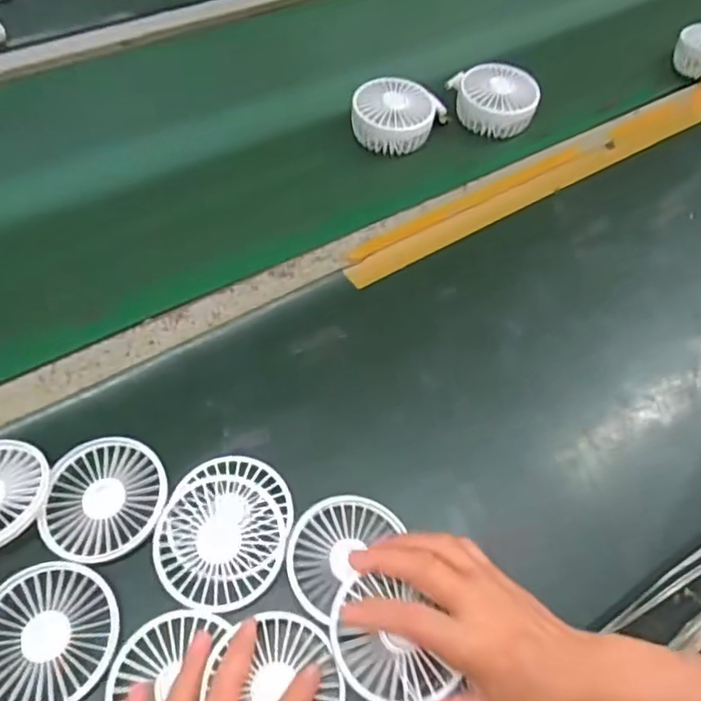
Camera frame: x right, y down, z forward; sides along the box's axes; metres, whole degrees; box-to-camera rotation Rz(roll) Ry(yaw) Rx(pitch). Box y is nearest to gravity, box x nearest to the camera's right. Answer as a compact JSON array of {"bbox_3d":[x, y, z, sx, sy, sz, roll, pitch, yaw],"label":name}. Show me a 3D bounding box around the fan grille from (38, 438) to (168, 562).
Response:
[{"bbox_3d":[-0.175,0.104,0.441,0.084,0.011,0.087,-4,58,-7],"label":"fan grille"}]

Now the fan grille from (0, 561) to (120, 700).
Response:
[{"bbox_3d":[-0.196,0.183,0.396,0.089,0.010,0.086,-7,59,-9],"label":"fan grille"}]

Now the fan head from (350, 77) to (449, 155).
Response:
[{"bbox_3d":[0.054,-0.258,0.682,0.104,0.042,0.074,7,58,0],"label":"fan head"}]

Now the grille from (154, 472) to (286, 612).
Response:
[{"bbox_3d":[-0.090,0.131,0.425,0.086,0.016,0.084,2,58,-3],"label":"grille"}]

